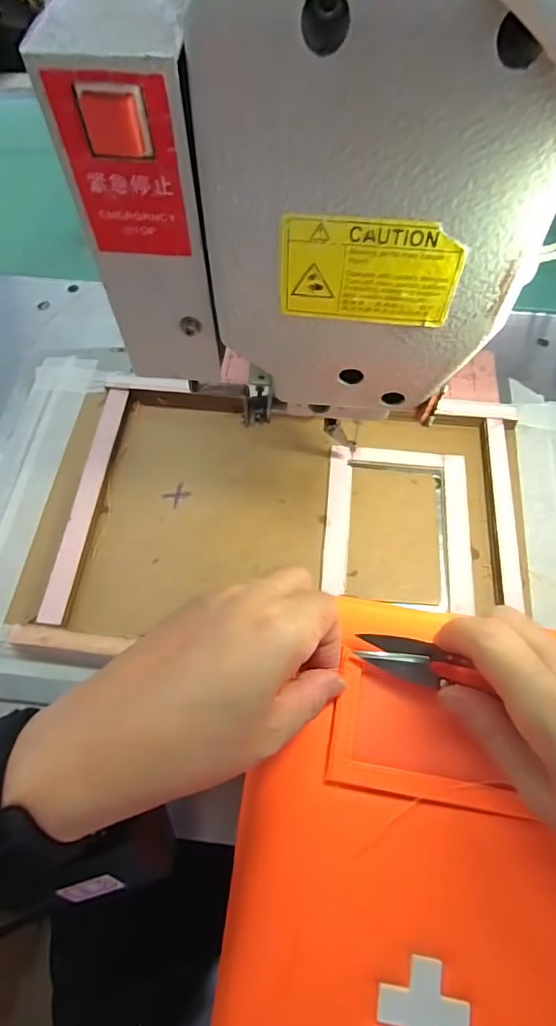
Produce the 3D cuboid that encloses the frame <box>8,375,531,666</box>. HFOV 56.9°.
[{"bbox_3d":[0.005,0.003,0.336,0.304,0.013,0.198,6,64,4],"label":"frame"}]

